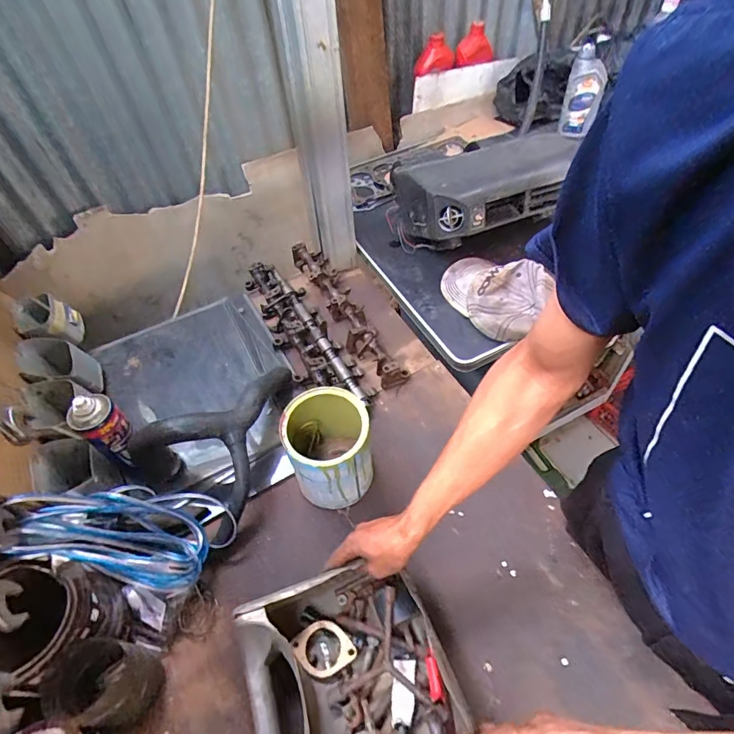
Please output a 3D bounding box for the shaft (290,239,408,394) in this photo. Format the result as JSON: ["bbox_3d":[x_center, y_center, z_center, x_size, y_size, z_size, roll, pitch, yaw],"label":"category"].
[{"bbox_3d":[-0.048,-0.128,0.983,0.082,0.074,0.433,-23,52,-13],"label":"shaft"}]

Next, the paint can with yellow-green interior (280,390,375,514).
[{"bbox_3d":[-0.058,0.133,0.713,0.125,0.178,0.138,-17,51,-8],"label":"paint can with yellow-green interior"}]

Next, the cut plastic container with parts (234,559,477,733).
[{"bbox_3d":[-0.008,0.399,0.520,0.225,0.083,0.285,-18,51,-9],"label":"cut plastic container with parts"}]

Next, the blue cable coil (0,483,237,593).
[{"bbox_3d":[-0.355,0.236,0.655,0.298,0.071,0.154,19,48,-19],"label":"blue cable coil"}]

